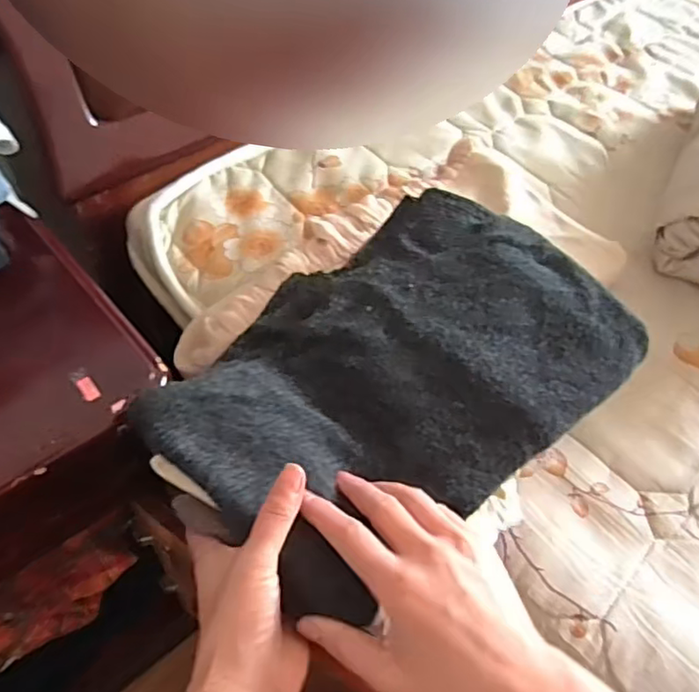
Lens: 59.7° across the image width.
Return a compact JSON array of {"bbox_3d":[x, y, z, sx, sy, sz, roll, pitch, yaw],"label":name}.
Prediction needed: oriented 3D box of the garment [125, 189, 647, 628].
[{"bbox_3d":[0.032,0.012,0.444,0.332,0.047,0.224,-33,61,-27],"label":"garment"}]

